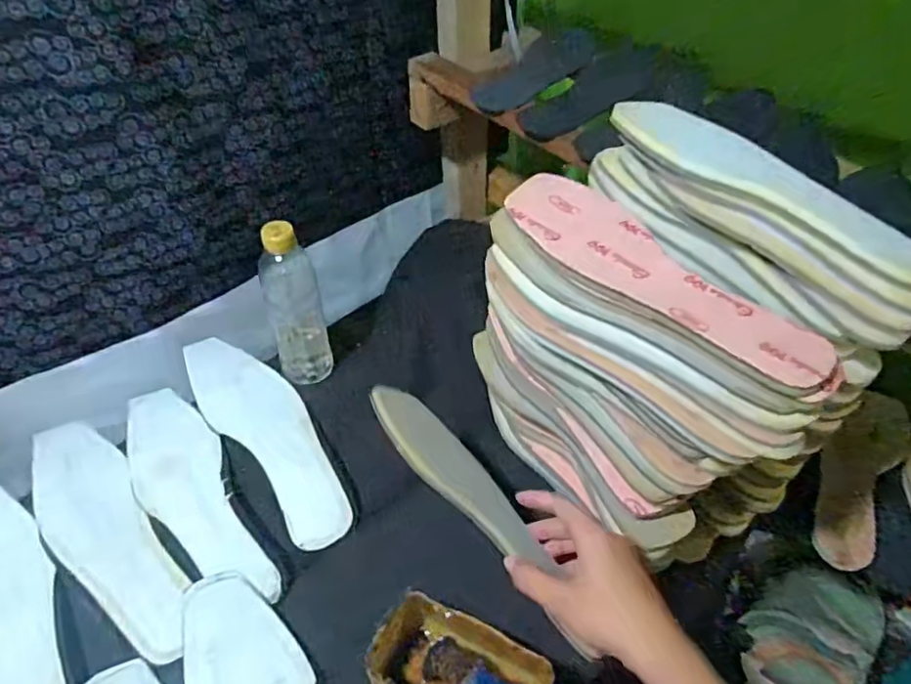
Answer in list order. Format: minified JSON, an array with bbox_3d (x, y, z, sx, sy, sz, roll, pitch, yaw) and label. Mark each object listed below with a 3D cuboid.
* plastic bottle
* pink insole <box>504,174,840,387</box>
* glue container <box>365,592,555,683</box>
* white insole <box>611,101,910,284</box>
[{"bbox_3d":[-0.161,-0.035,0.607,0.053,0.187,0.048,-14,49,-13],"label":"plastic bottle"},{"bbox_3d":[0.127,-0.046,0.402,0.072,0.010,0.236,-27,55,-26],"label":"pink insole"},{"bbox_3d":[0.004,0.245,0.442,0.120,0.063,0.077,19,50,16],"label":"glue container"},{"bbox_3d":[0.211,-0.109,0.419,0.071,0.013,0.232,-27,56,-29],"label":"white insole"}]

